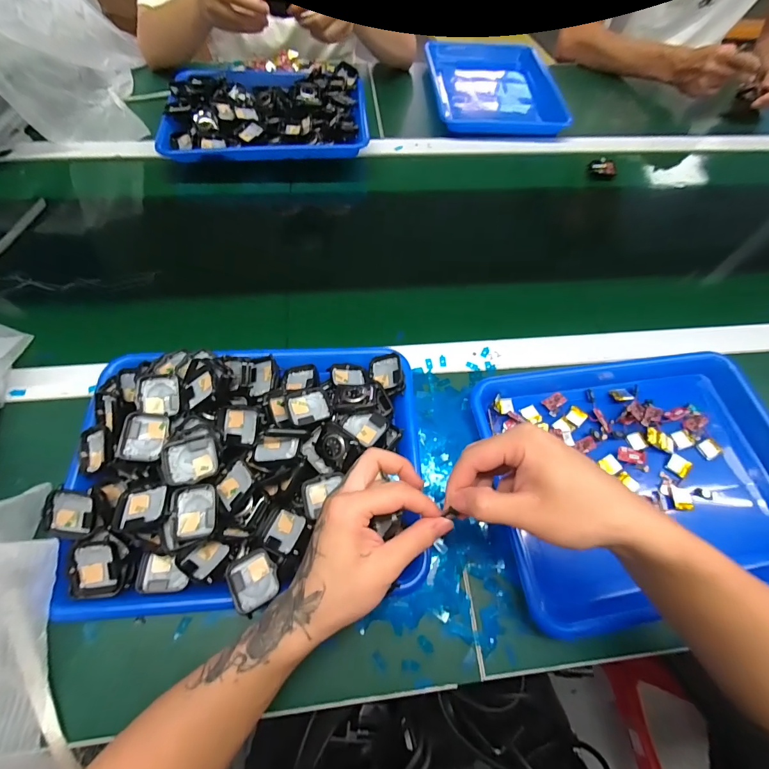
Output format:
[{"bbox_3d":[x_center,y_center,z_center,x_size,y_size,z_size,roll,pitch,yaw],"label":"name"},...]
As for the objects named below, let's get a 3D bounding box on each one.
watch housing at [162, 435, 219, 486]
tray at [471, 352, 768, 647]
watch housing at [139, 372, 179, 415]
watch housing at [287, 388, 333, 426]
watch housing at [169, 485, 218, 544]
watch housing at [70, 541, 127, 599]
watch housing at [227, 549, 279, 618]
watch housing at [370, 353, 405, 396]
[{"bbox_3d":[-0.168,0.065,0.324,0.040,0.012,0.038,-16,78,-17],"label":"watch housing"},{"bbox_3d":[0.280,0.091,0.401,0.336,0.032,0.265,-7,64,-7],"label":"tray"},{"bbox_3d":[-0.222,0.010,0.368,0.036,0.005,0.041,-7,81,-16],"label":"watch housing"},{"bbox_3d":[-0.076,0.021,0.371,0.040,0.010,0.034,-21,66,-13],"label":"watch housing"},{"bbox_3d":[-0.160,0.108,0.314,0.036,0.009,0.044,-6,64,-6],"label":"watch housing"},{"bbox_3d":[-0.246,0.158,0.320,0.038,0.013,0.048,-9,93,-8],"label":"watch housing"},{"bbox_3d":[-0.110,0.165,0.313,0.037,0.012,0.044,-23,66,-14],"label":"watch housing"},{"bbox_3d":[0.002,-0.011,0.414,0.033,0.019,0.049,-7,64,-7],"label":"watch housing"}]

